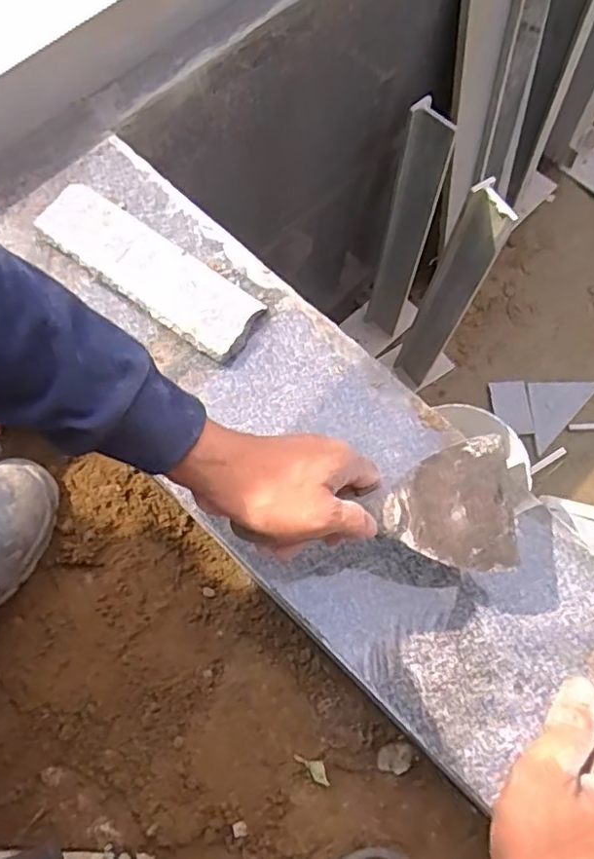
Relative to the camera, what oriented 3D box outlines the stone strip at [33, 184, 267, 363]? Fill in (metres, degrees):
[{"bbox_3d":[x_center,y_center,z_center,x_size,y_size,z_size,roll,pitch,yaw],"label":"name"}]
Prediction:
[{"bbox_3d":[-0.142,-0.155,0.569,0.229,0.021,0.076,35,73,11],"label":"stone strip"}]

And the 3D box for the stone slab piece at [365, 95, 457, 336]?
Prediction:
[{"bbox_3d":[0.246,-0.437,1.391,0.101,0.688,0.039,32,73,10],"label":"stone slab piece"}]

